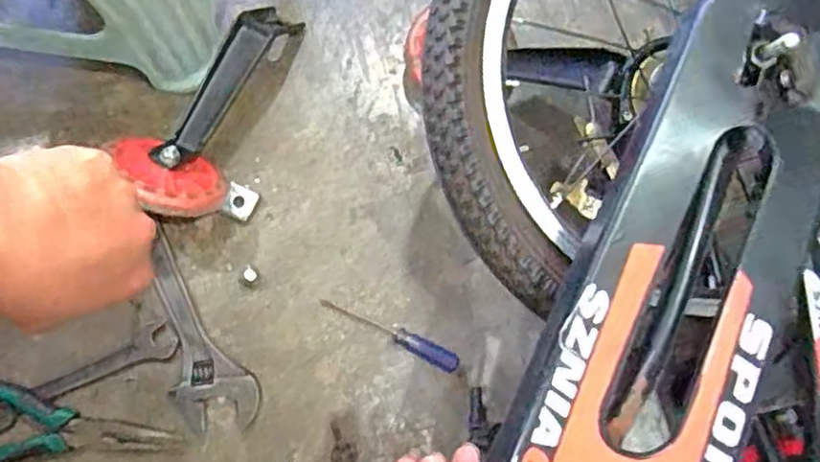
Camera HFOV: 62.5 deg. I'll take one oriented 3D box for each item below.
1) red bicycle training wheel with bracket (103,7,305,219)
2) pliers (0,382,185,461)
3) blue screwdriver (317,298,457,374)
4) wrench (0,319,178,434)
[{"bbox_3d":[-0.174,-0.108,0.596,0.094,0.068,0.230,21,63,4],"label":"red bicycle training wheel with bracket"},{"bbox_3d":[-0.284,0.161,0.532,0.185,0.021,0.067,8,75,1],"label":"pliers"},{"bbox_3d":[-0.018,0.087,0.580,0.128,0.015,0.017,25,76,5],"label":"blue screwdriver"},{"bbox_3d":[-0.273,0.122,0.561,0.158,0.011,0.029,-26,77,-8],"label":"wrench"}]

